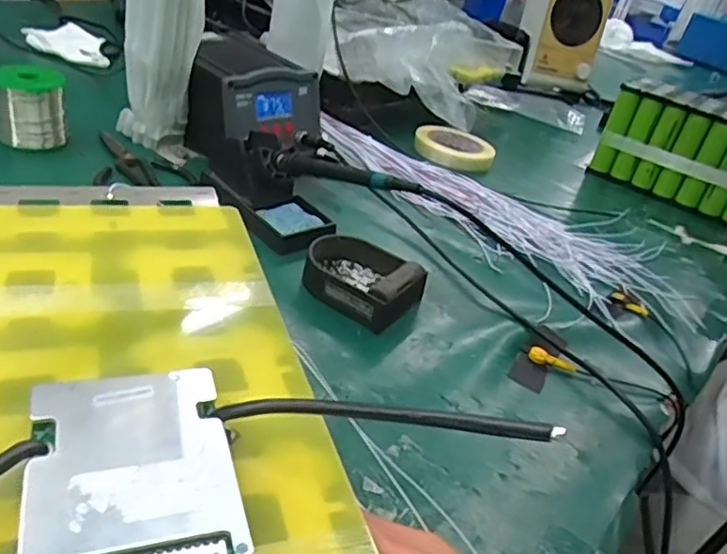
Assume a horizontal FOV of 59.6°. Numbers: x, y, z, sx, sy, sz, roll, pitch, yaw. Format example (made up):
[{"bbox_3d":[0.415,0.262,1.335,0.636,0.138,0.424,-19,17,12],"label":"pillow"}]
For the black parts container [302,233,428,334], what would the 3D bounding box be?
[{"bbox_3d":[-0.004,0.000,0.568,0.110,0.041,0.081,27,34,21],"label":"black parts container"}]

